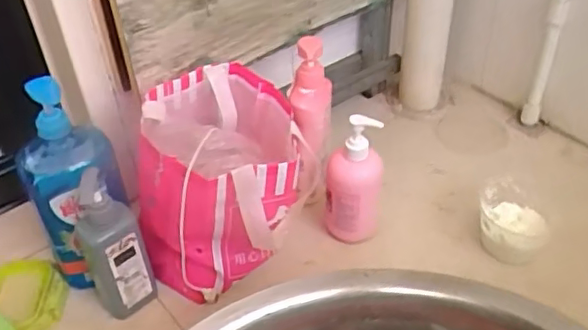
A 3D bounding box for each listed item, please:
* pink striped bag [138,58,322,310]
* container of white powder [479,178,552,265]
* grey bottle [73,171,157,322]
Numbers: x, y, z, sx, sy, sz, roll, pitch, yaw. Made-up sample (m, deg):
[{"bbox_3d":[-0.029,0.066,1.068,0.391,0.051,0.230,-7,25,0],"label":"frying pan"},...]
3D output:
[{"bbox_3d":[-0.080,0.020,0.762,0.188,0.223,0.201,7,43,11],"label":"pink striped bag"},{"bbox_3d":[0.298,0.084,0.834,0.092,0.066,0.096,-2,42,2],"label":"container of white powder"},{"bbox_3d":[-0.221,0.103,0.746,0.068,0.204,0.068,-25,46,-22],"label":"grey bottle"}]

